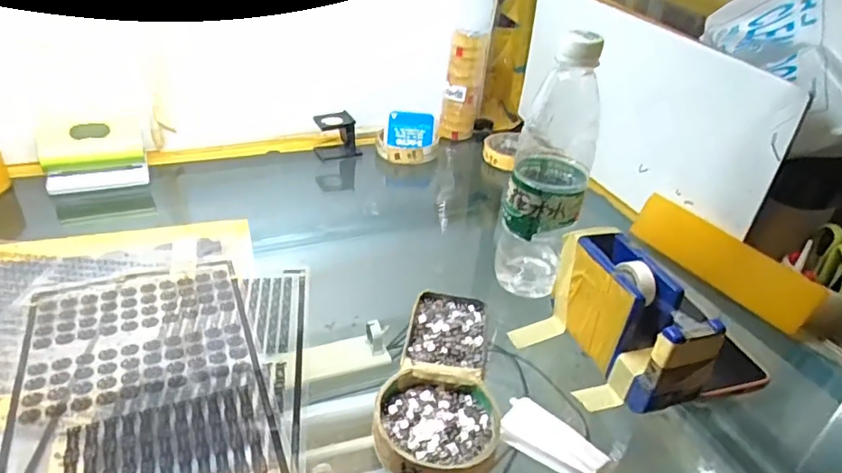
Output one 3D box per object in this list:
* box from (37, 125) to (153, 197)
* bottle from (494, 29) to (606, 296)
[{"bbox_3d":[-0.355,-0.087,0.609,0.096,0.065,0.039,-13,37,-26],"label":"box"},{"bbox_3d":[0.109,-0.052,0.467,0.062,0.226,0.067,14,34,14],"label":"bottle"}]

